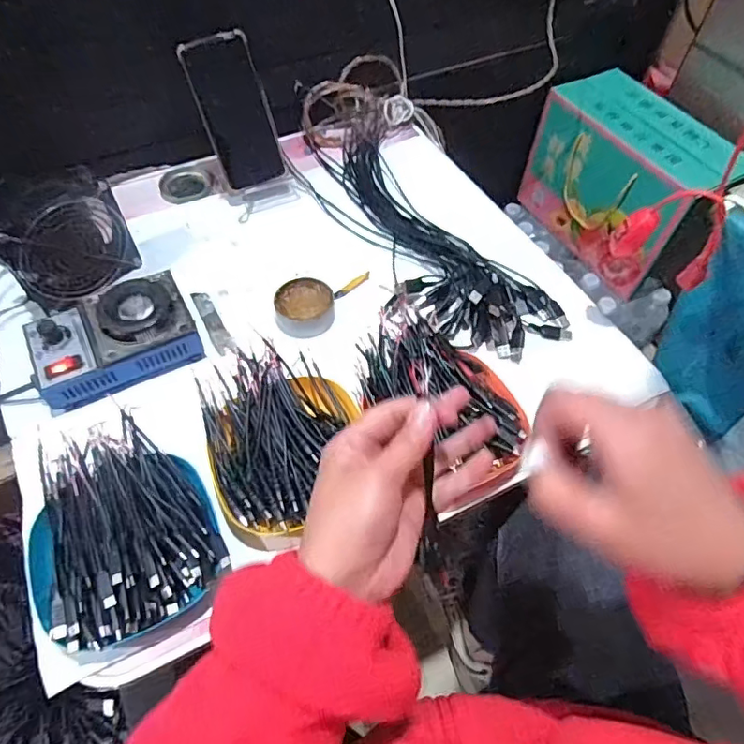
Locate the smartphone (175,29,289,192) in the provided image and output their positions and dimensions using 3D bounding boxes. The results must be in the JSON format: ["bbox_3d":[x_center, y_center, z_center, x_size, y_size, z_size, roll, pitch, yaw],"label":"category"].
[{"bbox_3d":[-0.165,-0.313,0.666,0.079,0.169,0.008,-22,33,-9],"label":"smartphone"}]

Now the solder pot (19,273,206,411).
[{"bbox_3d":[-0.254,-0.033,0.541,0.148,0.066,0.097,-22,60,-15],"label":"solder pot"}]

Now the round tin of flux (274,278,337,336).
[{"bbox_3d":[-0.073,-0.070,0.596,0.063,0.026,0.066,1,57,-1],"label":"round tin of flux"}]

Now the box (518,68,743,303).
[{"bbox_3d":[0.449,-0.340,0.992,0.160,0.236,0.321,-23,61,-16],"label":"box"}]

